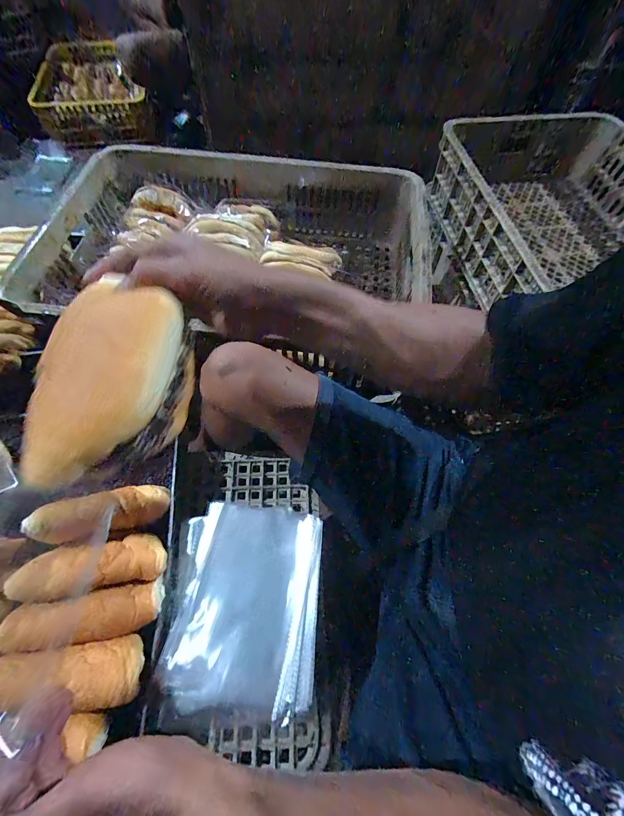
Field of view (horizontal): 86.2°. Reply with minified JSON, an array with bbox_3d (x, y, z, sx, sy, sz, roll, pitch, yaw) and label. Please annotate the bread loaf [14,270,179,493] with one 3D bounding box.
[{"bbox_3d":[-0.121,-0.023,0.192,0.061,0.034,0.128,9,64,1],"label":"bread loaf"}]

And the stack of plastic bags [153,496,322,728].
[{"bbox_3d":[-0.087,0.243,0.432,0.187,0.041,0.219,5,62,-1],"label":"stack of plastic bags"}]

